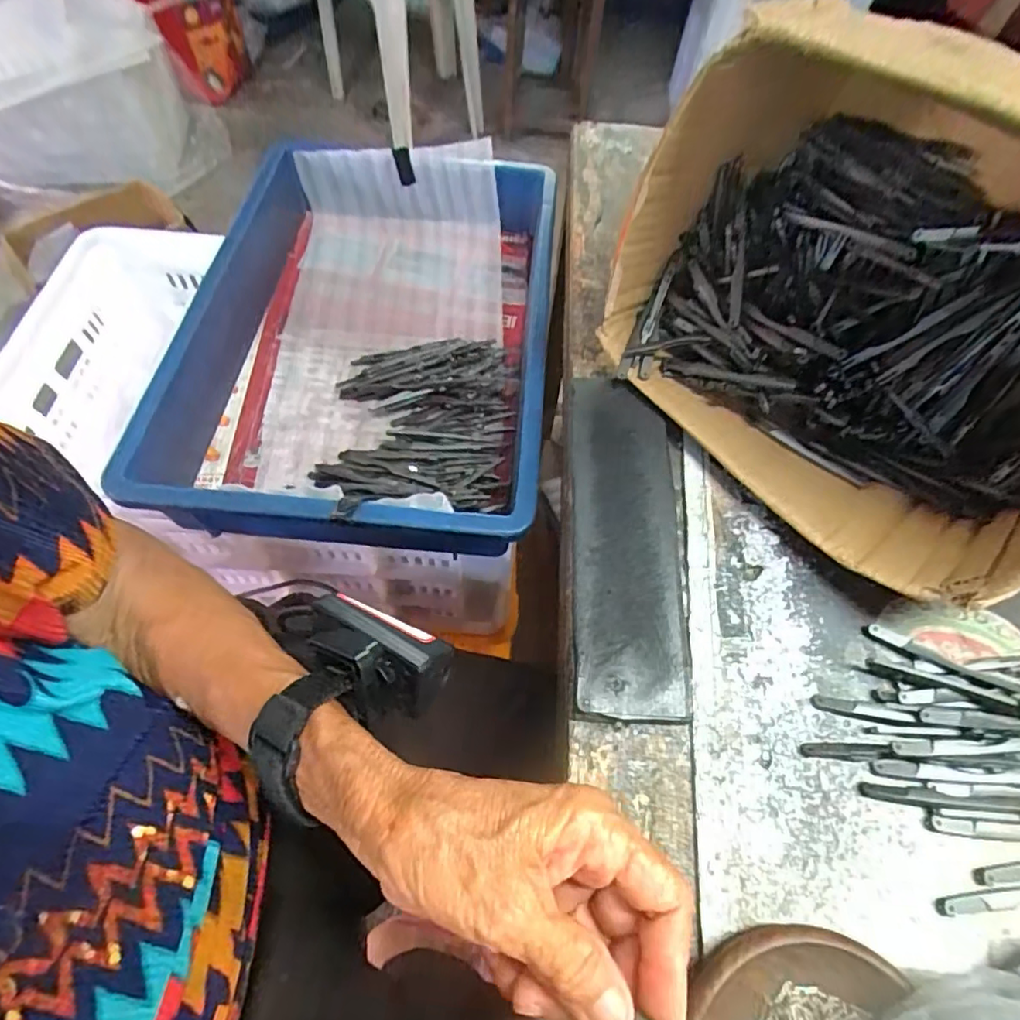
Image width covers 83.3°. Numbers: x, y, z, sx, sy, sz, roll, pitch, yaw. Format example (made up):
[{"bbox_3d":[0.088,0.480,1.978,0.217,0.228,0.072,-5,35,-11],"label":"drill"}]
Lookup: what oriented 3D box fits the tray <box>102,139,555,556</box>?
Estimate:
[{"bbox_3d":[-0.110,-0.155,0.498,0.266,0.086,0.396,5,60,0],"label":"tray"}]

